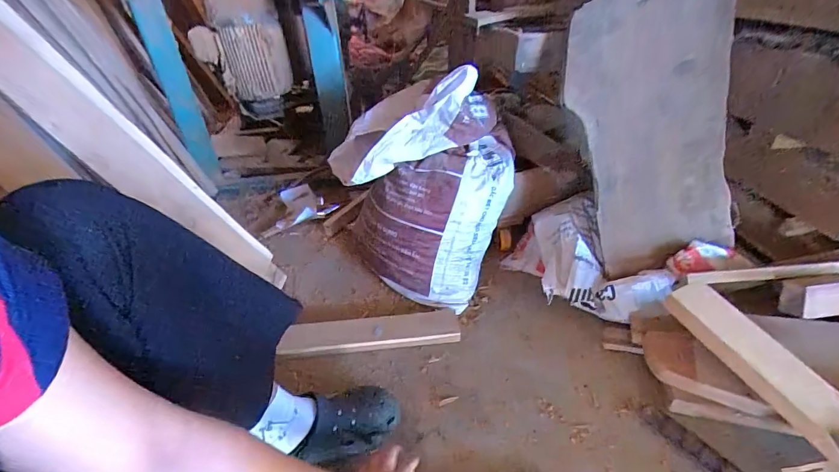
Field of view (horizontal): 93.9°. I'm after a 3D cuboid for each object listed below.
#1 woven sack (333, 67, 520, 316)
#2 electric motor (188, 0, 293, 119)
[{"bbox_3d":[-0.003,-0.114,0.932,0.396,0.436,0.297,17,39,27],"label":"woven sack"},{"bbox_3d":[-0.578,-0.599,1.284,0.277,0.360,0.267,-17,37,-19],"label":"electric motor"}]

